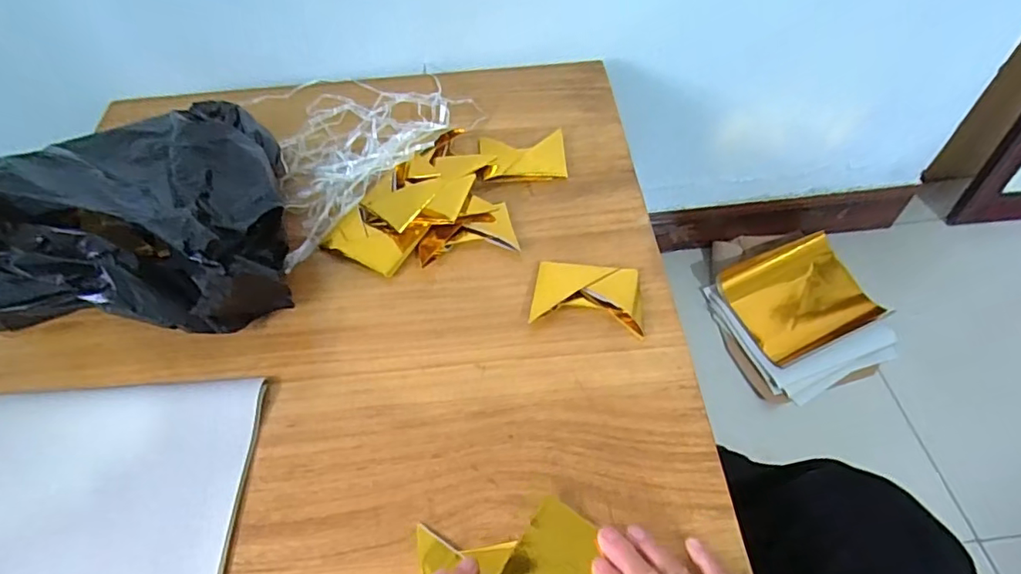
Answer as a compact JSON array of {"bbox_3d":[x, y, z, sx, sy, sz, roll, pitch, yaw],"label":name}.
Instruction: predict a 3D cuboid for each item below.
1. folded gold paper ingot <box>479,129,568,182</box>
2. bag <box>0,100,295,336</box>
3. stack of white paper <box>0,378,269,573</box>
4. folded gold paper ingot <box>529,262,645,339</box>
[{"bbox_3d":[0.016,-0.149,0.631,0.094,0.016,0.067,-8,55,-2],"label":"folded gold paper ingot"},{"bbox_3d":[-0.387,-0.104,0.522,0.320,0.175,0.292,-7,55,-2],"label":"bag"},{"bbox_3d":[-0.330,0.174,0.421,0.245,0.015,0.221,-4,55,1],"label":"stack of white paper"},{"bbox_3d":[0.074,0.007,0.514,0.100,0.012,0.071,8,55,9],"label":"folded gold paper ingot"}]

